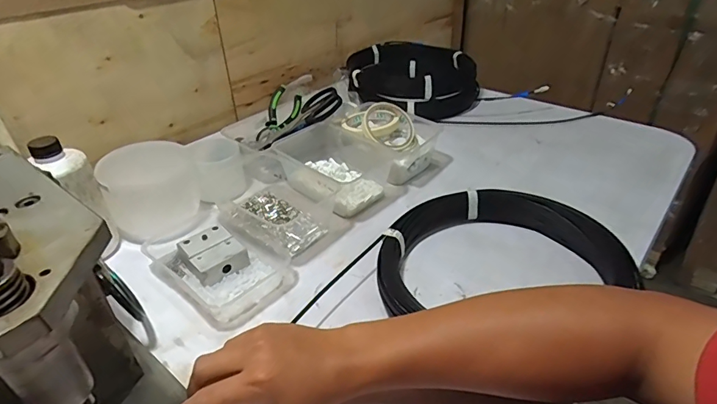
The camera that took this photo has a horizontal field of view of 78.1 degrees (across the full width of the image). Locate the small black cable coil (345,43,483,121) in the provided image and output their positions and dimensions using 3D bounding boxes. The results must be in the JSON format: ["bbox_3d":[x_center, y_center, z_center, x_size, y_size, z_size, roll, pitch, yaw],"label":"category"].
[{"bbox_3d":[0.119,-0.271,0.980,0.271,0.086,0.267,-1,34,1],"label":"small black cable coil"}]

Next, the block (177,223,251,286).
[{"bbox_3d":[-0.184,0.066,0.565,0.062,0.033,0.069,-28,42,-34],"label":"block"}]

